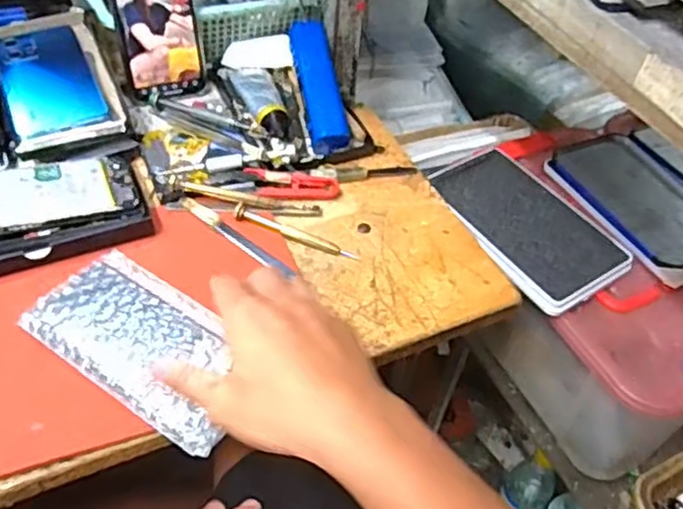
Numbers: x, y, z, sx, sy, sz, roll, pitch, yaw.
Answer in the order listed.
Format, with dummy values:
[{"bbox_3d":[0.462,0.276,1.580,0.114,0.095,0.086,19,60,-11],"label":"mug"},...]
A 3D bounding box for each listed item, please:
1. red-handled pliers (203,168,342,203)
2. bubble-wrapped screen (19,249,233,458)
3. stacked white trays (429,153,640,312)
[{"bbox_3d":[-0.058,-0.062,0.596,0.114,0.011,0.030,0,48,-6],"label":"red-handled pliers"},{"bbox_3d":[-0.132,0.059,0.474,0.167,0.009,0.089,29,52,20],"label":"bubble-wrapped screen"},{"bbox_3d":[0.165,-0.027,0.620,0.111,0.016,0.176,-25,55,-25],"label":"stacked white trays"}]

